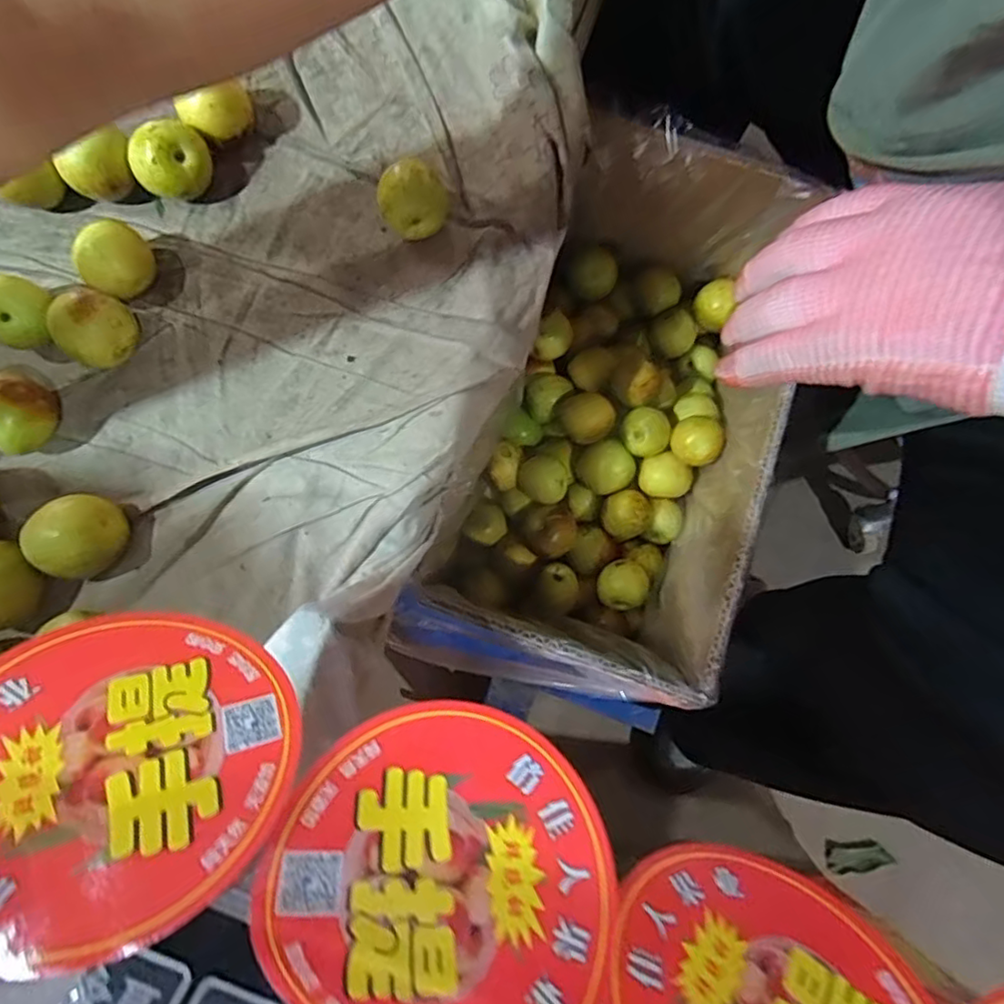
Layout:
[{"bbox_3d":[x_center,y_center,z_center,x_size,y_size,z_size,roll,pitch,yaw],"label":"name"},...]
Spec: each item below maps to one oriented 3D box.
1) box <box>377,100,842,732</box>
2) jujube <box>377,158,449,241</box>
[{"bbox_3d":[0.085,-0.055,0.460,0.178,0.174,0.363,14,83,1],"label":"box"},{"bbox_3d":[-0.048,-0.165,0.341,0.036,0.033,0.030,-7,79,-3],"label":"jujube"}]

